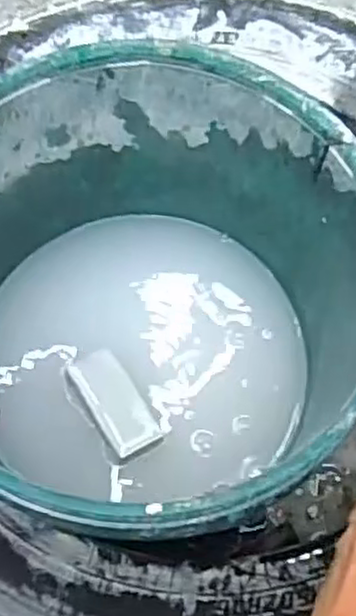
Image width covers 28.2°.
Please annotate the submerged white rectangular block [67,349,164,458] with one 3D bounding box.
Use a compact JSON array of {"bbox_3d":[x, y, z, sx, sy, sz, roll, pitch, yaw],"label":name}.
[{"bbox_3d":[-0.050,0.073,0.553,0.041,0.017,0.085,-31,68,-16],"label":"submerged white rectangular block"}]

